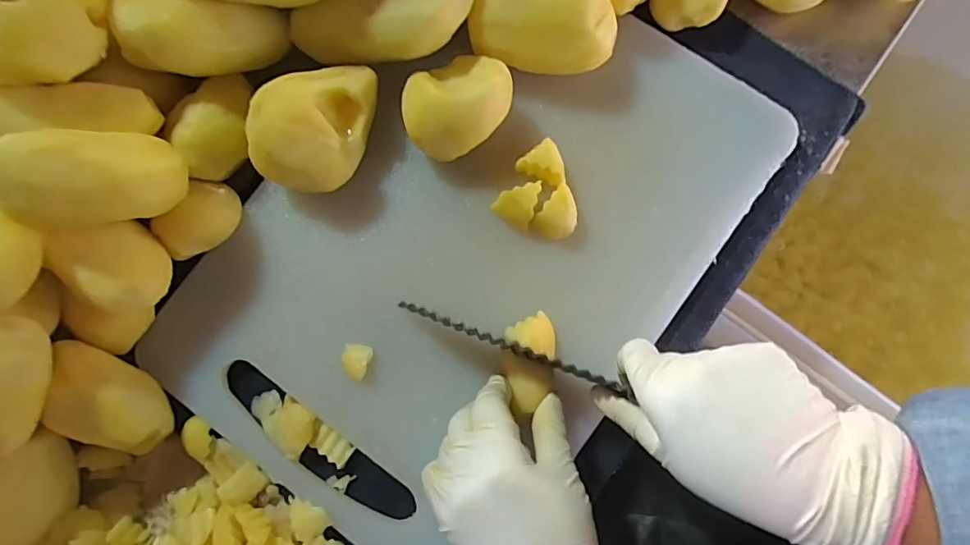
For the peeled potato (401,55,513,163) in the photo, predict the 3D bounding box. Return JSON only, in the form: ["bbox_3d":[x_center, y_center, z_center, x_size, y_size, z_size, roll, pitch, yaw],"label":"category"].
[{"bbox_3d":[-0.017,-0.106,0.318,0.068,0.050,0.056,-29,82,-1],"label":"peeled potato"}]

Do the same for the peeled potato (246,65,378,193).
[{"bbox_3d":[-0.107,-0.093,0.314,0.064,0.053,0.082,11,83,4],"label":"peeled potato"}]

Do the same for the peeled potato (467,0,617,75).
[{"bbox_3d":[0.036,-0.153,0.316,0.091,0.043,0.052,5,83,4],"label":"peeled potato"}]

